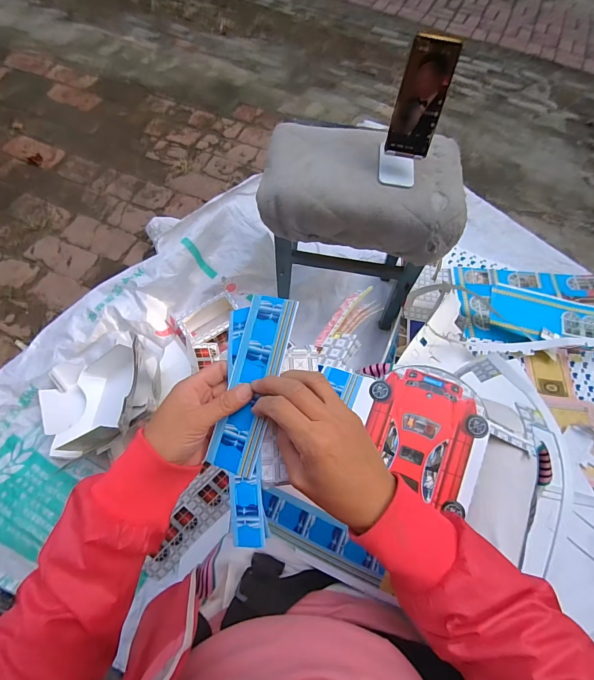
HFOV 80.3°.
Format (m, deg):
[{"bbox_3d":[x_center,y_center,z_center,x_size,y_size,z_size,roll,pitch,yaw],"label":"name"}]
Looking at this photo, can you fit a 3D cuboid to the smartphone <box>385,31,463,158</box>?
[{"bbox_3d":[0.201,-0.385,0.566,0.074,0.158,0.015,14,38,4],"label":"smartphone"}]

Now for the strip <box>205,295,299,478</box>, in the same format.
[{"bbox_3d":[-0.042,0.040,0.333,0.051,0.006,0.164,14,85,24],"label":"strip"}]

